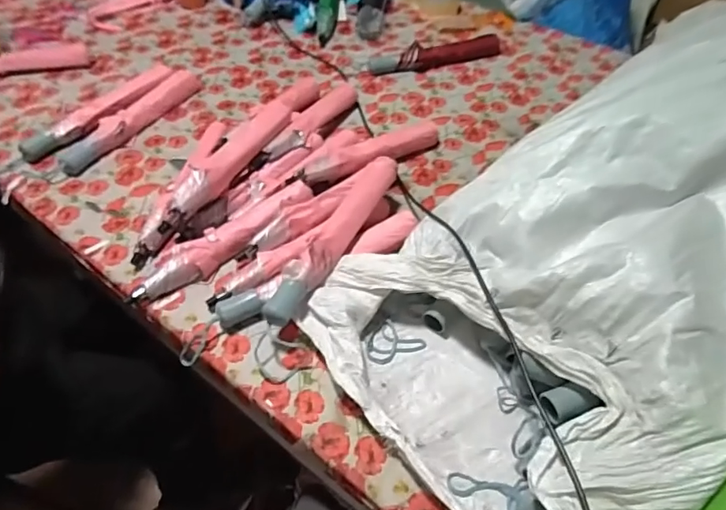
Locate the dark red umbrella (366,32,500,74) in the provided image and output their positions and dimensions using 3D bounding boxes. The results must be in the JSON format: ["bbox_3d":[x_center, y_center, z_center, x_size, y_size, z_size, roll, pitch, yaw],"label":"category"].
[{"bbox_3d":[0.173,-0.482,1.172,0.337,0.040,0.057,-16,53,-16],"label":"dark red umbrella"}]

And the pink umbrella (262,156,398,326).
[{"bbox_3d":[-0.034,-0.043,0.742,0.059,0.047,0.375,23,53,16],"label":"pink umbrella"}]

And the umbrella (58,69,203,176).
[{"bbox_3d":[-0.446,-0.271,0.965,0.059,0.038,0.354,21,52,15],"label":"umbrella"}]

